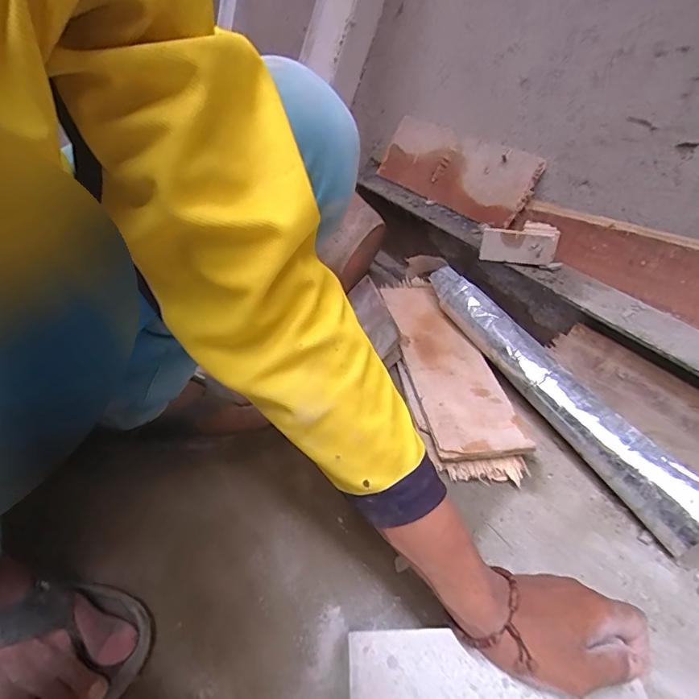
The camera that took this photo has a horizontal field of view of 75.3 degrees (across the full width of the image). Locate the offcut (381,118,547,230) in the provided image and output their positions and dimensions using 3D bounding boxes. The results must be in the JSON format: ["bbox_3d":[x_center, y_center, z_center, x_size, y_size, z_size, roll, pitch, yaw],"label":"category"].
[{"bbox_3d":[0.178,-0.313,0.792,0.298,0.117,0.022,38,20,33],"label":"offcut"}]

